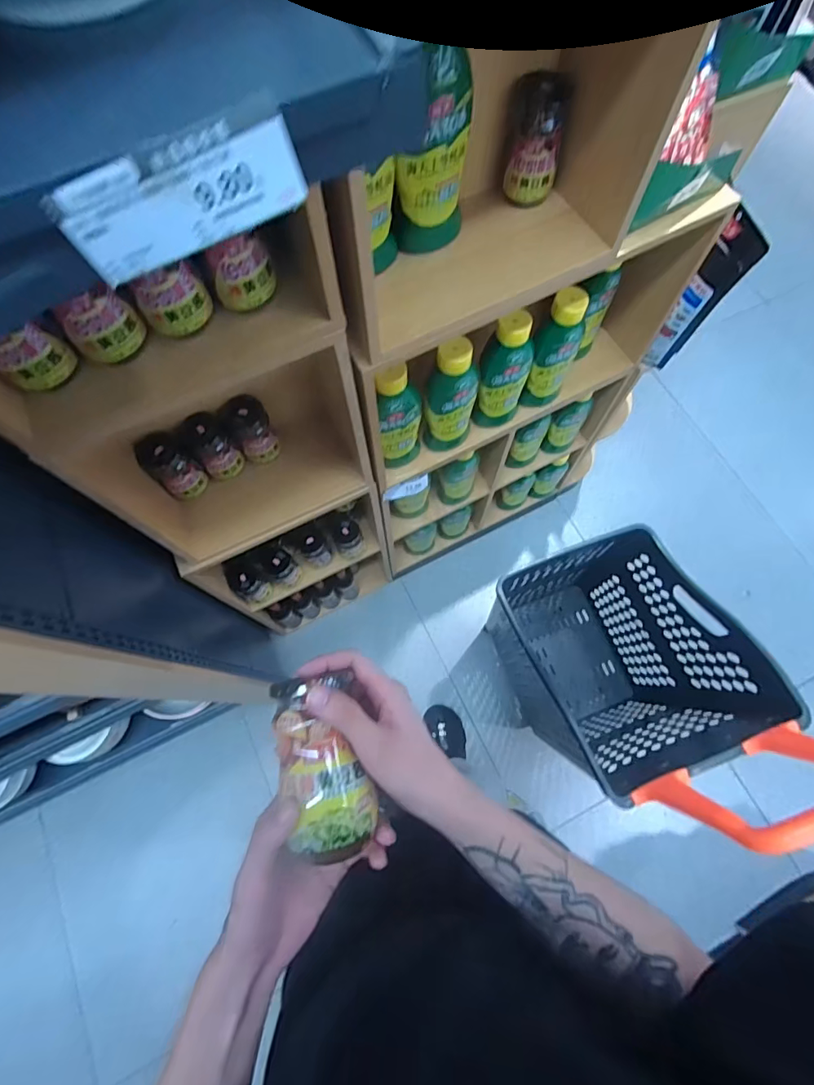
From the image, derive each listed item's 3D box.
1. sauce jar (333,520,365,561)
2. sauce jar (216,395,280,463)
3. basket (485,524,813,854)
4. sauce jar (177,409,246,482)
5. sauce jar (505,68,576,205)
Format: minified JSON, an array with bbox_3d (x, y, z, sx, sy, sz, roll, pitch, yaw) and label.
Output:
[{"bbox_3d":[-0.139,-0.008,1.143,0.062,0.108,0.067,0,71,1],"label":"sauce jar"},{"bbox_3d":[-0.273,-0.196,0.824,0.075,0.109,0.075,0,71,1],"label":"sauce jar"},{"bbox_3d":[0.451,0.244,1.034,0.382,0.827,0.500,-18,72,-5],"label":"basket"},{"bbox_3d":[-0.337,-0.163,0.825,0.070,0.115,0.071,0,71,1],"label":"sauce jar"},{"bbox_3d":[0.167,-0.525,0.624,0.071,0.117,0.065,9,71,4],"label":"sauce jar"}]

